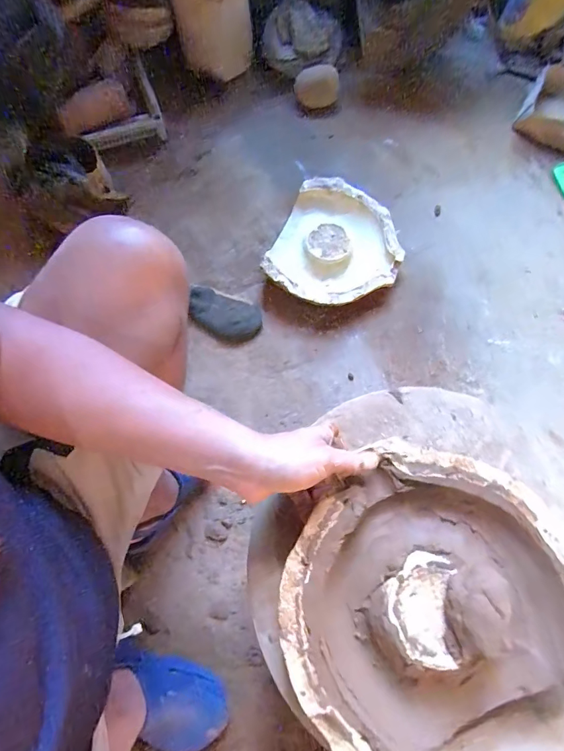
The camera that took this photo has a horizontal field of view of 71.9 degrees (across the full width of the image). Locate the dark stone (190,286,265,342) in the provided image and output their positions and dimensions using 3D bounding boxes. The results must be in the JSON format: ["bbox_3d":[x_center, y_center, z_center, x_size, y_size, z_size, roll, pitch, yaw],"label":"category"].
[{"bbox_3d":[-0.126,-0.129,0.823,0.172,0.054,0.096,29,75,9],"label":"dark stone"}]

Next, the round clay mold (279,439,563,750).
[{"bbox_3d":[0.140,0.216,0.363,0.282,0.072,0.257,0,73,-1],"label":"round clay mold"}]

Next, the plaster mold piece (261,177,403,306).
[{"bbox_3d":[0.119,-0.266,0.833,0.255,0.057,0.282,23,74,7],"label":"plaster mold piece"}]

